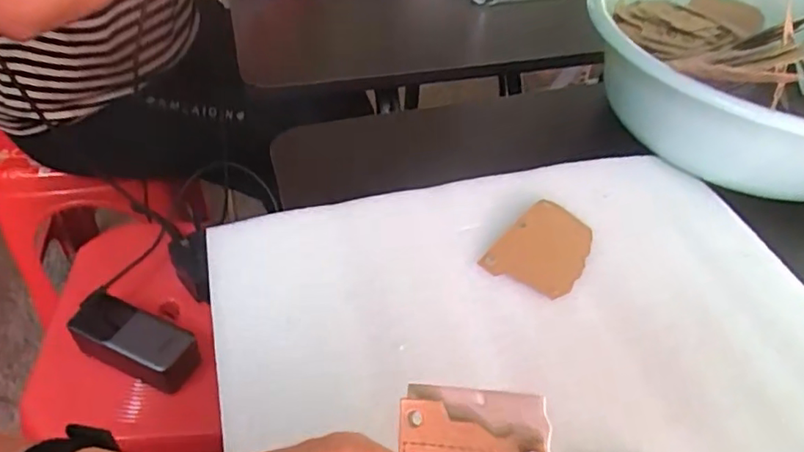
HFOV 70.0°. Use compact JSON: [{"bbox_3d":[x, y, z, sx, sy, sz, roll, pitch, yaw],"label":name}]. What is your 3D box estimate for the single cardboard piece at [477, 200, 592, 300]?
[{"bbox_3d":[0.096,0.016,0.381,0.053,0.005,0.076,38,59,21],"label":"single cardboard piece"}]

